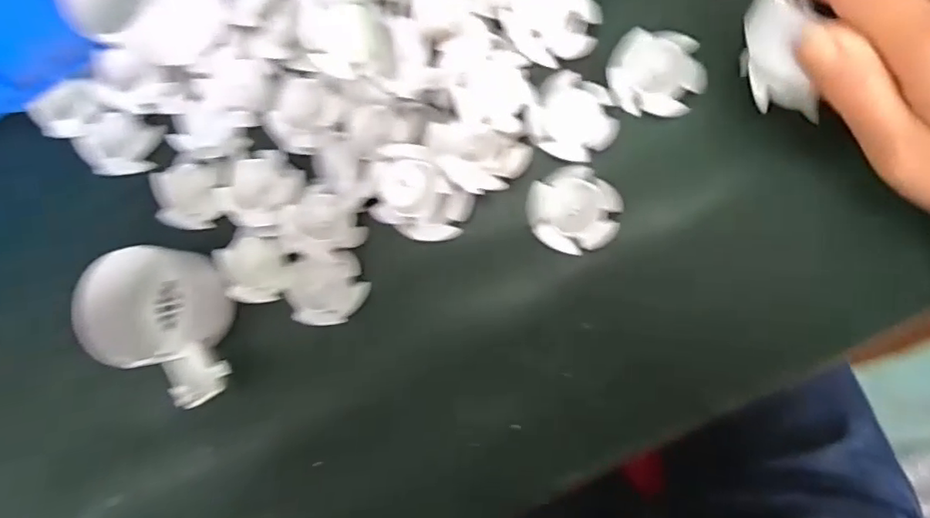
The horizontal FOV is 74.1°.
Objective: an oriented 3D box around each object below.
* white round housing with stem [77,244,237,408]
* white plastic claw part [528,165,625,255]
[{"bbox_3d":[-0.154,0.035,0.321,0.065,0.044,0.083,-11,86,10],"label":"white round housing with stem"},{"bbox_3d":[0.054,-0.024,0.305,0.042,0.018,0.041,0,88,11],"label":"white plastic claw part"}]

